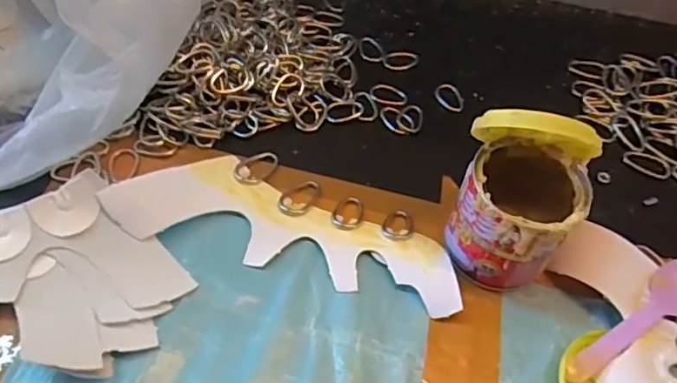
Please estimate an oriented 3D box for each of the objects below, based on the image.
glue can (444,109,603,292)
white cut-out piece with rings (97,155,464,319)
[{"bbox_3d":[0.101,0.002,0.311,0.066,0.105,0.066,2,54,-2],"label":"glue can"},{"bbox_3d":[-0.027,0.018,0.340,0.205,0.023,0.067,13,55,4],"label":"white cut-out piece with rings"}]

